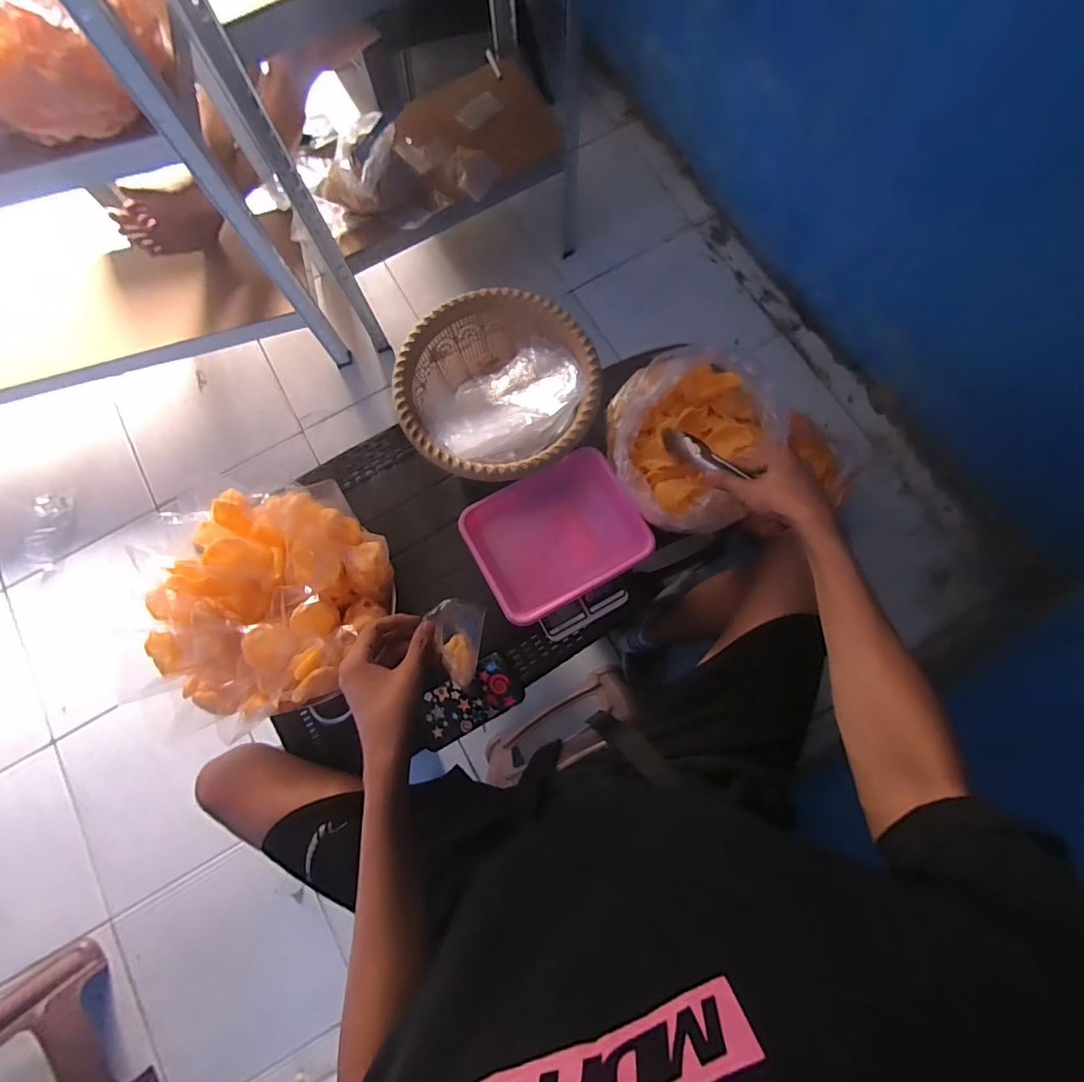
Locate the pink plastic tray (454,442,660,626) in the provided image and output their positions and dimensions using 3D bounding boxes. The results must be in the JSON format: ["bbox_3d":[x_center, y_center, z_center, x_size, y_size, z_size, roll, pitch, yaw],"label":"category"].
[{"bbox_3d":[0.018,-0.011,0.702,0.223,0.036,0.182,-29,78,-5],"label":"pink plastic tray"}]

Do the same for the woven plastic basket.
[{"bbox_3d":[-0.059,-0.199,0.723,0.256,0.121,0.258,0,77,1],"label":"woven plastic basket"}]

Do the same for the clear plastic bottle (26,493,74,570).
[{"bbox_3d":[-1.236,-0.024,1.271,0.075,0.070,0.196,-7,77,0],"label":"clear plastic bottle"}]

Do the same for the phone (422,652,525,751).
[{"bbox_3d":[-0.102,0.221,0.698,0.142,0.014,0.075,-29,78,-5],"label":"phone"}]

